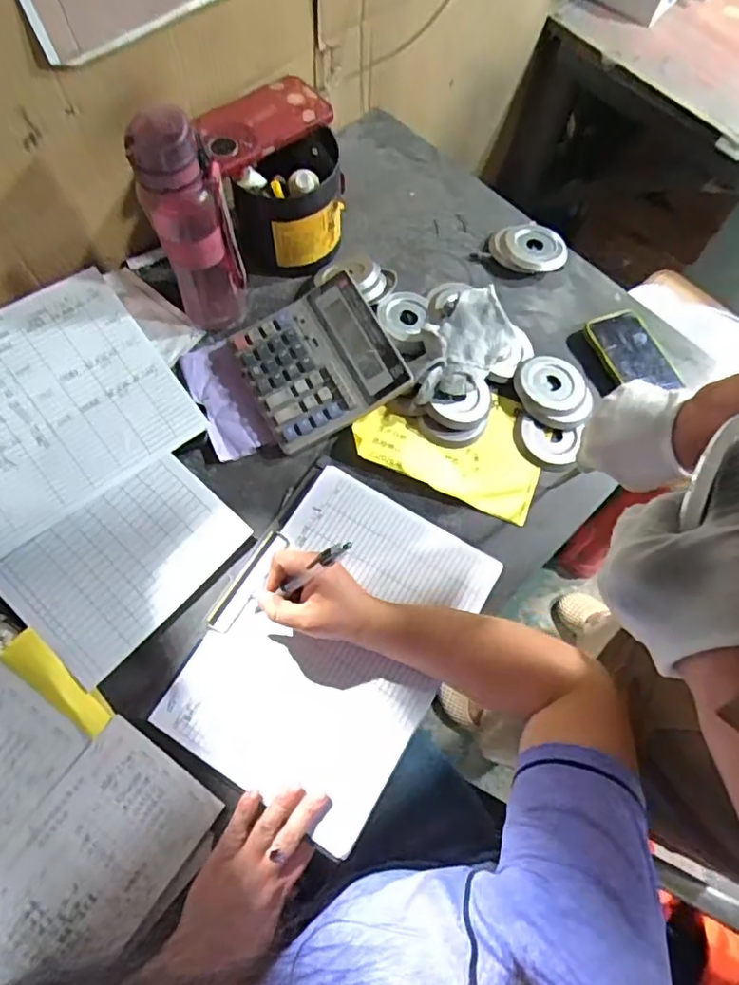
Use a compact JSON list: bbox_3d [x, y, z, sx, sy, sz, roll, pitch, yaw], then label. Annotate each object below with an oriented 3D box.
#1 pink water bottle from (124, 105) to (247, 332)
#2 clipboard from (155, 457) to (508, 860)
[{"bbox_3d":[-0.175,-0.257,0.584,0.072,0.255,0.056,-16,68,-9],"label":"pink water bottle"},{"bbox_3d":[-0.035,0.137,0.549,0.214,0.013,0.297,30,69,11],"label":"clipboard"}]

